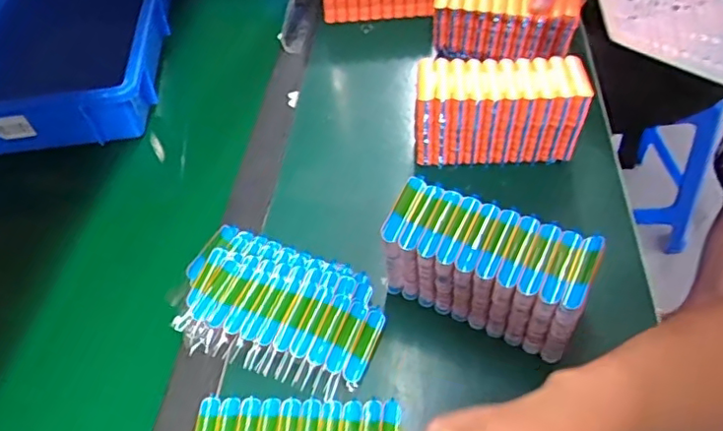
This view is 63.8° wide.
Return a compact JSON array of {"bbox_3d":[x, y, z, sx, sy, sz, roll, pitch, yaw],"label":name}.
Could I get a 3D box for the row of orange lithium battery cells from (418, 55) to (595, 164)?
[{"bbox_3d":[0.135,-0.096,0.576,0.154,0.110,0.061,1,50,7],"label":"row of orange lithium battery cells"}]

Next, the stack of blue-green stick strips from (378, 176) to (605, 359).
[{"bbox_3d":[0.100,0.048,0.466,0.159,0.099,0.065,19,54,21],"label":"stack of blue-green stick strips"}]

